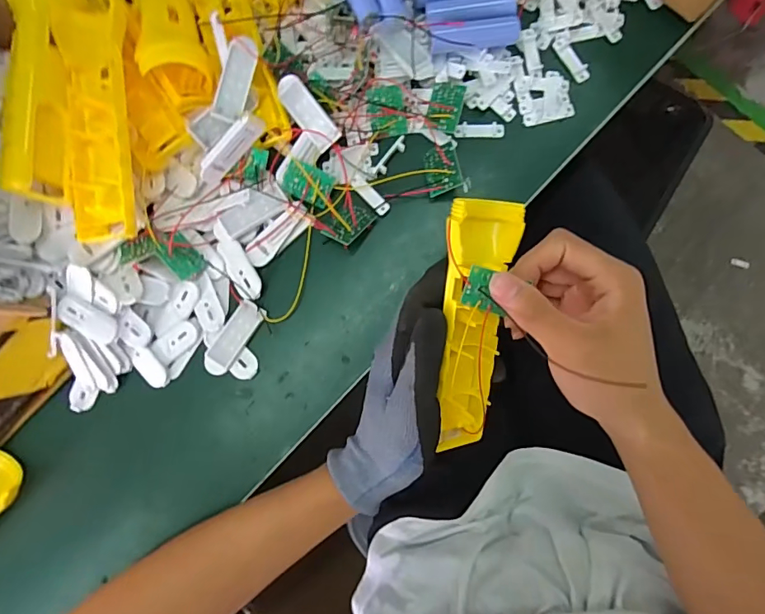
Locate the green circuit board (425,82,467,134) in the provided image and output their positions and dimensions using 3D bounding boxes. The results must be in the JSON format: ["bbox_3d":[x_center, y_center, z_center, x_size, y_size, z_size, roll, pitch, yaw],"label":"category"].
[{"bbox_3d":[0.046,-0.147,0.344,0.024,0.009,0.035,14,85,5],"label":"green circuit board"}]

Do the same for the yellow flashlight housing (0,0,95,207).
[{"bbox_3d":[-0.223,-0.151,0.308,0.038,0.030,0.159,1,84,4],"label":"yellow flashlight housing"}]

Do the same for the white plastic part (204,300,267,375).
[{"bbox_3d":[-0.110,0.023,0.348,0.020,0.005,0.058,33,87,6],"label":"white plastic part"}]

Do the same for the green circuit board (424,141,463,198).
[{"bbox_3d":[0.044,-0.101,0.345,0.025,0.004,0.034,-16,80,21],"label":"green circuit board"}]

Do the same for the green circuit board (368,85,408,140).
[{"bbox_3d":[0.004,-0.145,0.350,0.027,0.008,0.036,-7,123,4],"label":"green circuit board"}]

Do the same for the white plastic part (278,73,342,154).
[{"bbox_3d":[-0.054,-0.139,0.338,0.019,0.011,0.057,-38,96,-1],"label":"white plastic part"}]

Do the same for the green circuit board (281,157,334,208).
[{"bbox_3d":[-0.055,-0.091,0.344,0.036,0.006,0.027,21,86,6],"label":"green circuit board"}]

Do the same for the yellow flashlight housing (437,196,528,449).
[{"bbox_3d":[0.059,0.018,0.297,0.045,0.031,0.165,3,107,4],"label":"yellow flashlight housing"}]

